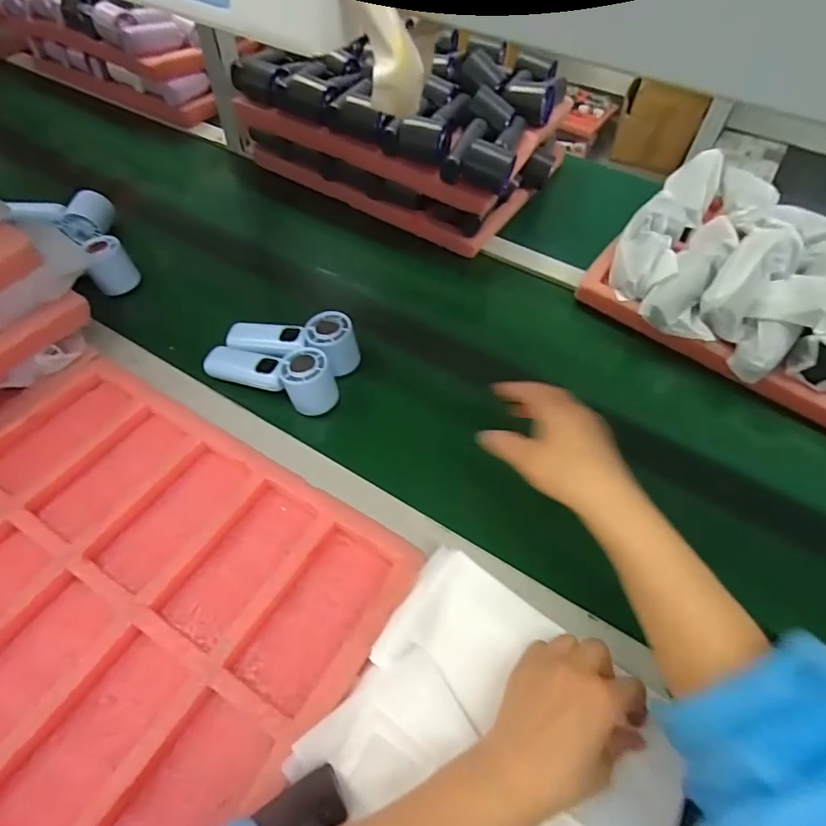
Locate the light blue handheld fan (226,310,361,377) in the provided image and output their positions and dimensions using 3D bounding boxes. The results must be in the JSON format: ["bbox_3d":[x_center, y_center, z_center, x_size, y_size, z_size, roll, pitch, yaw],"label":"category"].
[{"bbox_3d":[-0.141,-0.082,0.586,0.153,0.050,0.064,2,54,-1],"label":"light blue handheld fan"}]

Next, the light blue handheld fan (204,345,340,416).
[{"bbox_3d":[-0.161,-0.049,0.568,0.152,0.056,0.050,19,56,11],"label":"light blue handheld fan"}]

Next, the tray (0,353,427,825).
[{"bbox_3d":[-0.256,0.145,0.423,0.421,0.027,0.324,28,58,17],"label":"tray"}]

